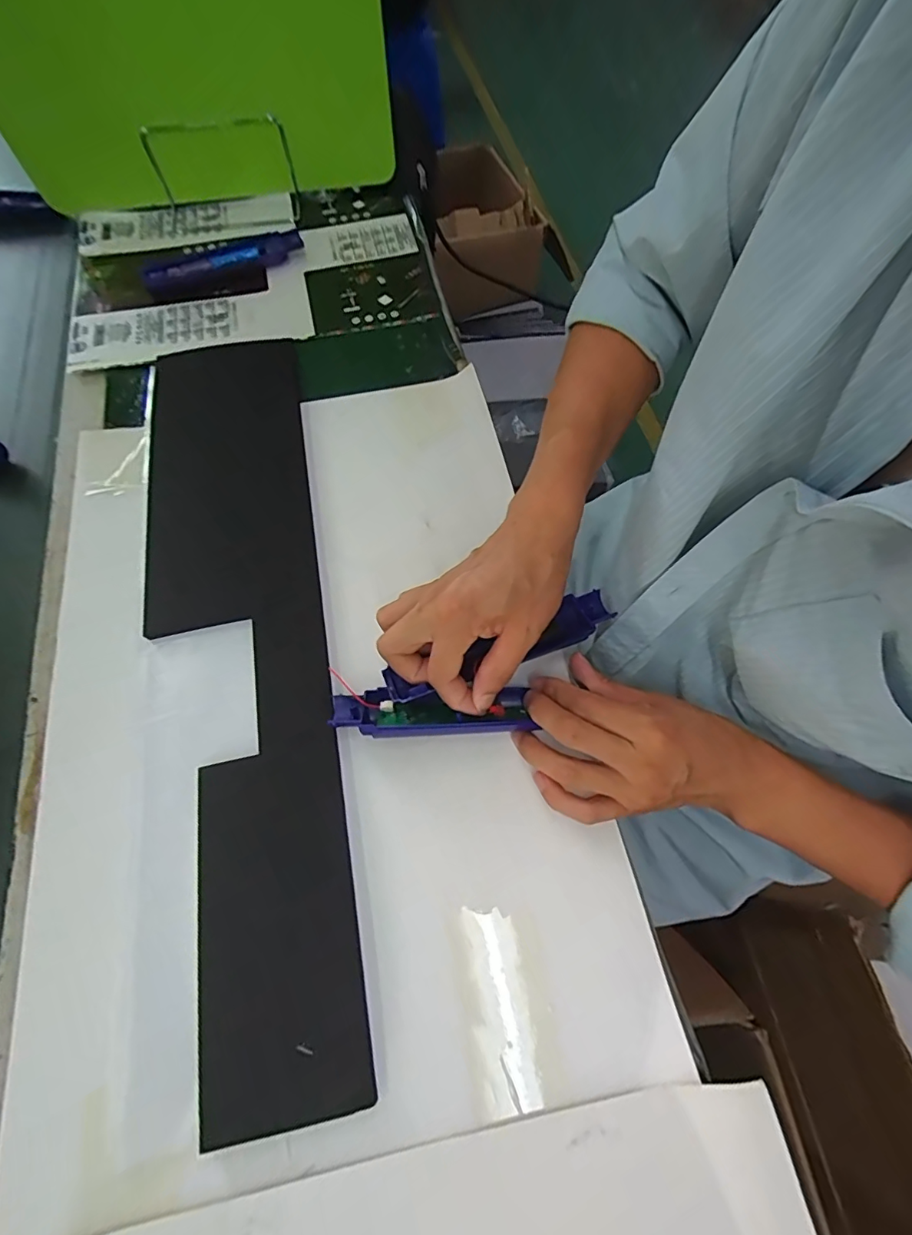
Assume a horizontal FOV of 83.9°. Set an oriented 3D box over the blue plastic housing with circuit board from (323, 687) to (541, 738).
[{"bbox_3d":[-0.018,0.063,0.344,0.131,0.019,0.034,0,66,1],"label":"blue plastic housing with circuit board"}]

